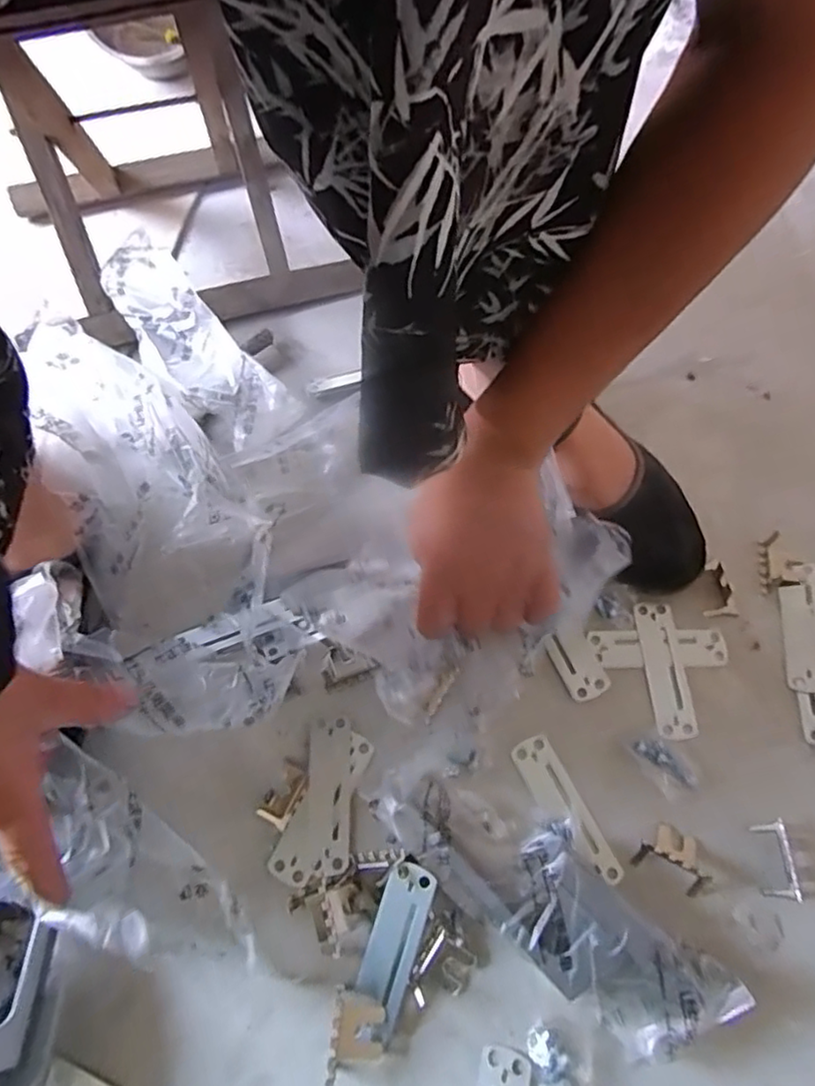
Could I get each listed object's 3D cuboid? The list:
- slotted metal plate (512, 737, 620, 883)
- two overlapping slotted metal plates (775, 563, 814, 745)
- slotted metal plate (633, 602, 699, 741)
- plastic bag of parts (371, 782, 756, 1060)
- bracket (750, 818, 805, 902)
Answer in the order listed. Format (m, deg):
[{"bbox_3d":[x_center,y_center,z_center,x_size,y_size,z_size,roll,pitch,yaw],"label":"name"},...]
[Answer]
[{"bbox_3d":[0.098,0.168,0.395,0.028,0.008,0.092,-25,65,-6],"label":"slotted metal plate"},{"bbox_3d":[0.278,0.074,0.435,0.032,0.010,0.124,5,64,4],"label":"two overlapping slotted metal plates"},{"bbox_3d":[0.177,0.087,0.435,0.028,0.005,0.093,-2,63,1],"label":"slotted metal plate"},{"bbox_3d":[0.077,0.199,0.362,0.206,0.036,0.069,36,70,18],"label":"plastic bag of parts"},{"bbox_3d":[0.216,0.186,0.369,0.017,0.016,0.042,0,63,2],"label":"bracket"}]

